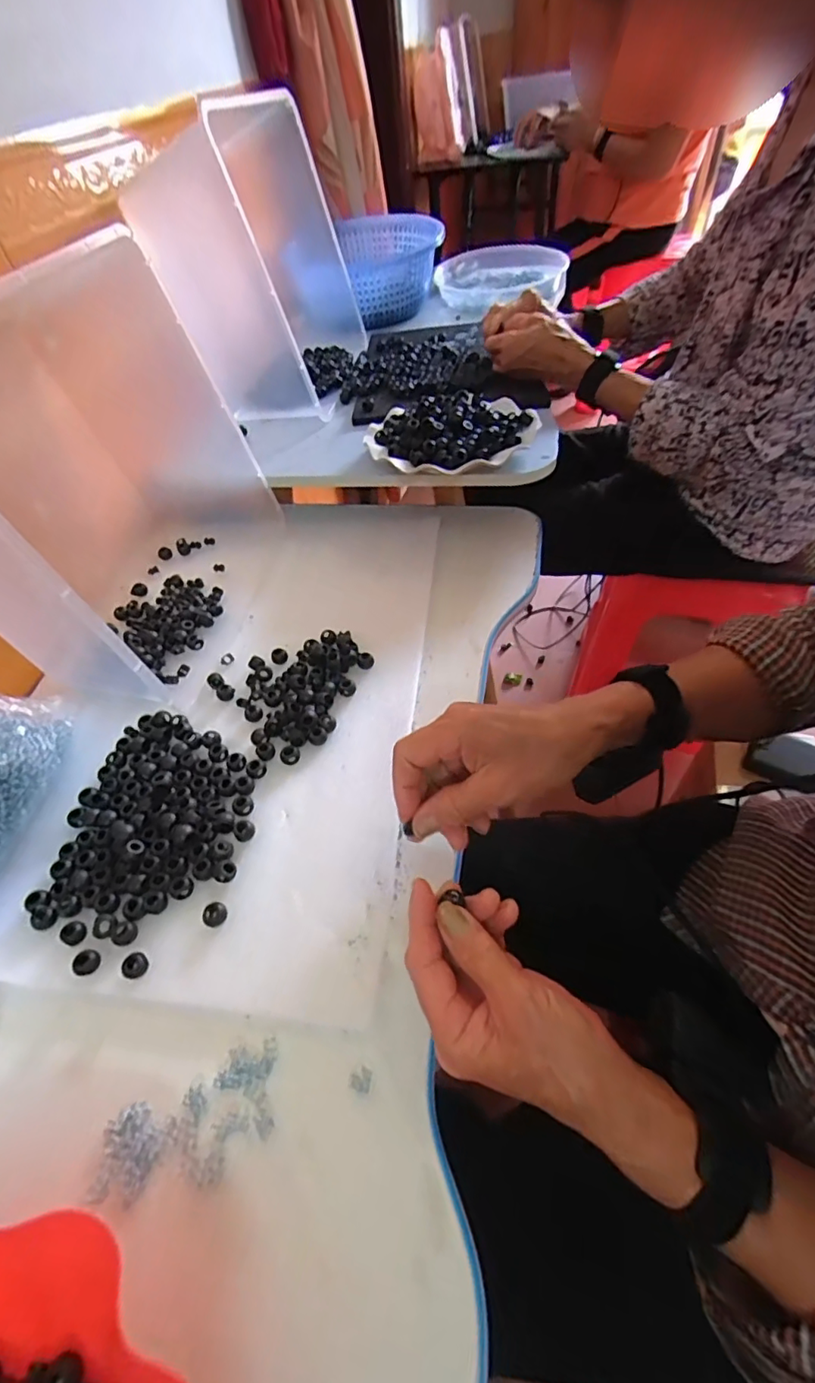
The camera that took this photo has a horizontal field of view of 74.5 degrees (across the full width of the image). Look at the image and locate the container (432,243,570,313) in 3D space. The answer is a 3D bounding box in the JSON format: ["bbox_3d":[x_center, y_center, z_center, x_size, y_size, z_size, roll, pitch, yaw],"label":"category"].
[{"bbox_3d":[0.163,-0.730,0.954,0.231,0.057,0.255,1,51,8],"label":"container"}]

